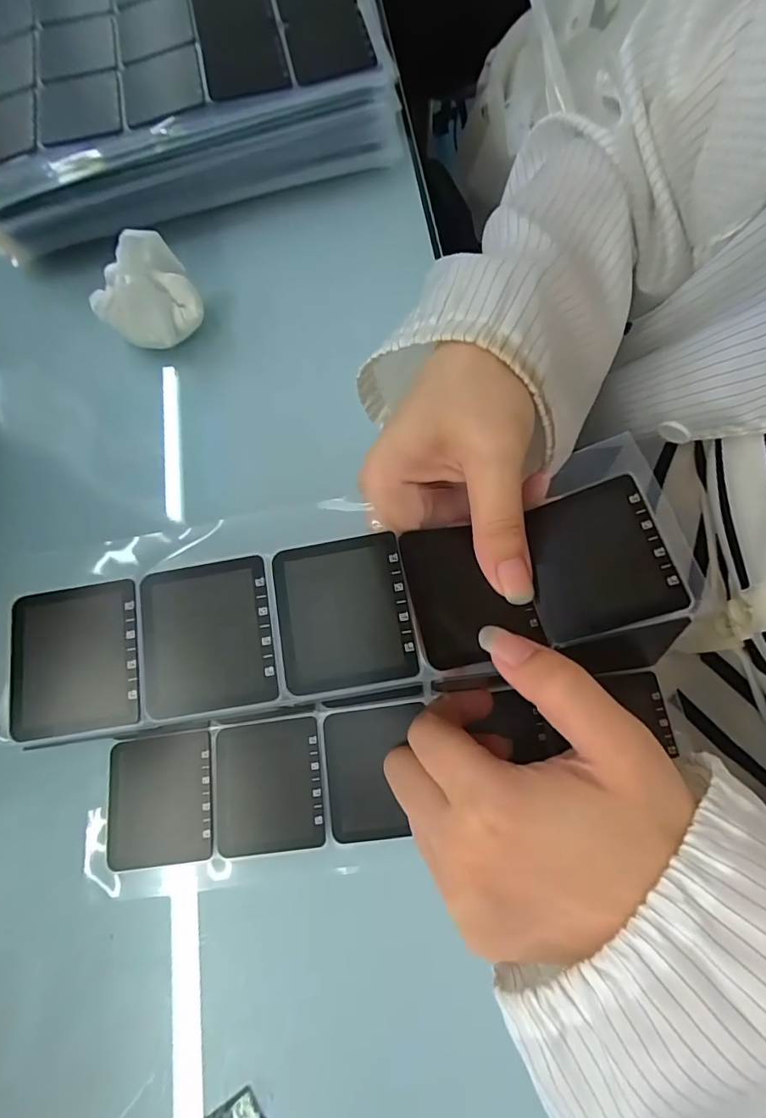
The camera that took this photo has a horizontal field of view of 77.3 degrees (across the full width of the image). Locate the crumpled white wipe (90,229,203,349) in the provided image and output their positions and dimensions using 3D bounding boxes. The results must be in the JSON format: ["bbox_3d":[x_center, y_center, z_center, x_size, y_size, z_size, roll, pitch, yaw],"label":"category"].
[{"bbox_3d":[-0.140,-0.157,0.283,0.058,0.035,0.050,-38,74,-6],"label":"crumpled white wipe"}]

